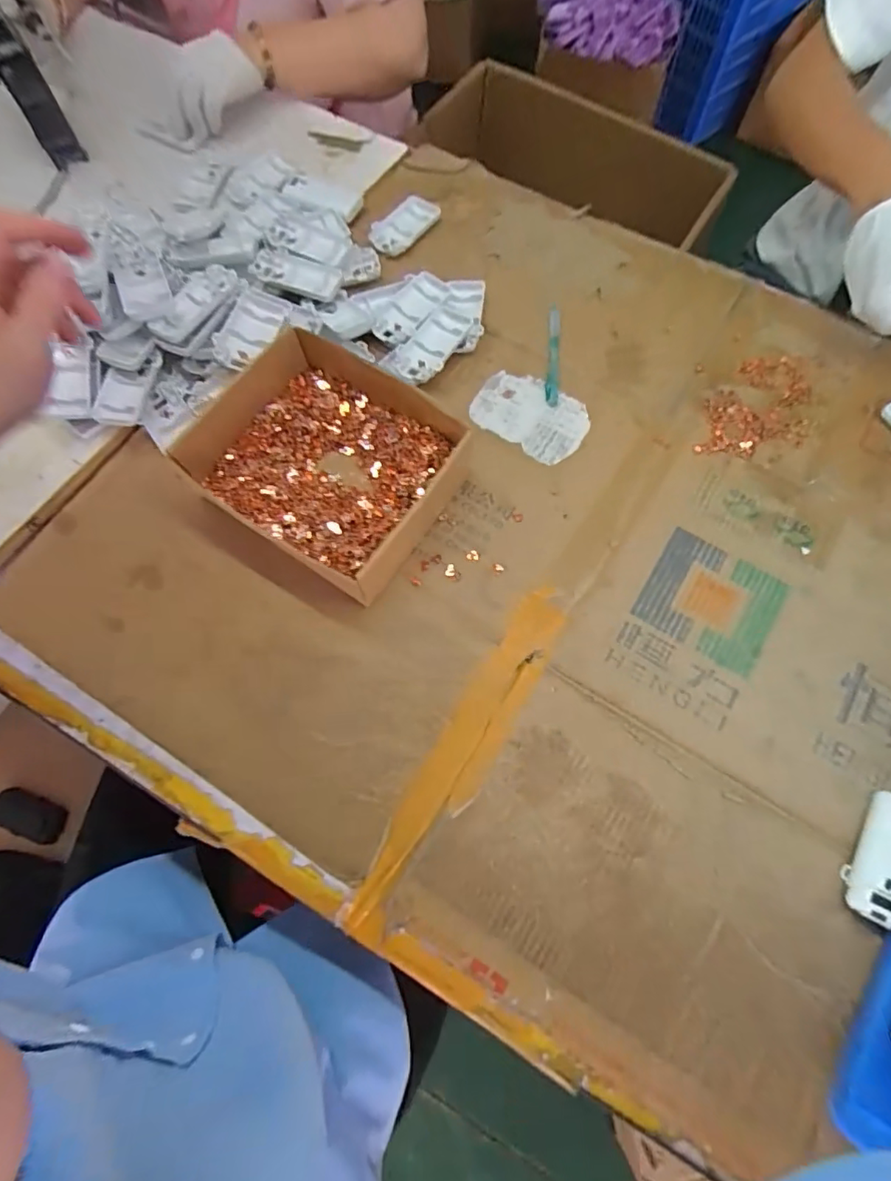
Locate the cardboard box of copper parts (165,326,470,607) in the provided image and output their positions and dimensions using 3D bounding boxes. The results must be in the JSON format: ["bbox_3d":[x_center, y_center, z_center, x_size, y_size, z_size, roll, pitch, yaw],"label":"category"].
[{"bbox_3d":[-0.111,-0.125,0.521,0.219,0.060,0.184,33,74,11],"label":"cardboard box of copper parts"}]

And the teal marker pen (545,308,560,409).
[{"bbox_3d":[0.116,-0.253,0.596,0.013,0.012,0.120,3,71,1],"label":"teal marker pen"}]

